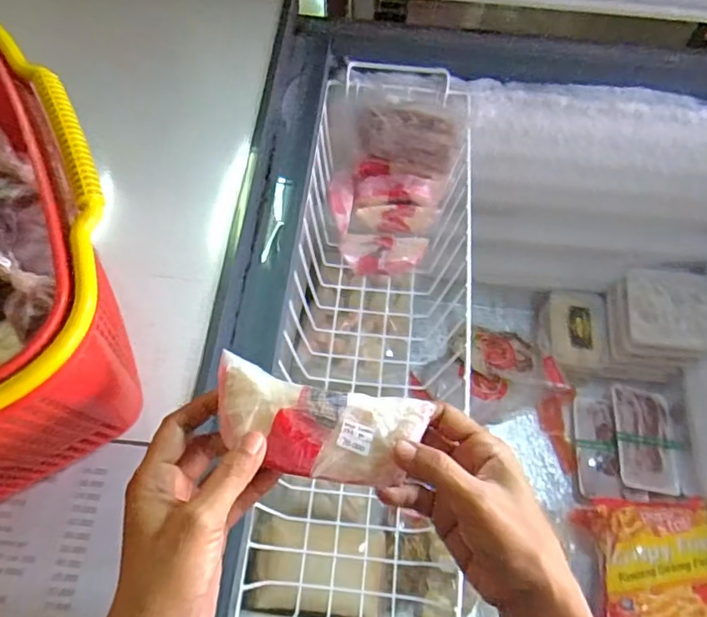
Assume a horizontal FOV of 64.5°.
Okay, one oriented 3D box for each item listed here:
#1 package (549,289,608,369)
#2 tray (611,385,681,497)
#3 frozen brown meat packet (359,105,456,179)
[{"bbox_3d":[0.485,0.049,1.215,0.112,0.040,0.168,-2,75,10],"label":"package"},{"bbox_3d":[0.610,0.271,1.175,0.126,0.034,0.214,5,64,2],"label":"tray"},{"bbox_3d":[0.073,-0.236,0.796,0.141,0.099,0.044,14,65,7],"label":"frozen brown meat packet"}]

